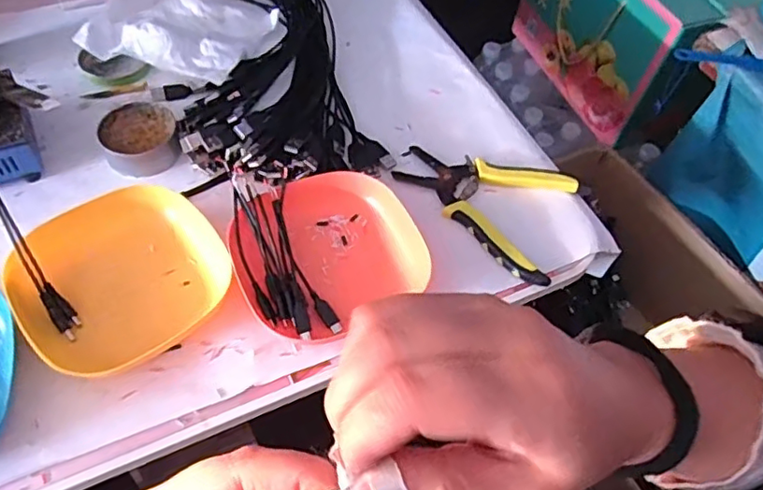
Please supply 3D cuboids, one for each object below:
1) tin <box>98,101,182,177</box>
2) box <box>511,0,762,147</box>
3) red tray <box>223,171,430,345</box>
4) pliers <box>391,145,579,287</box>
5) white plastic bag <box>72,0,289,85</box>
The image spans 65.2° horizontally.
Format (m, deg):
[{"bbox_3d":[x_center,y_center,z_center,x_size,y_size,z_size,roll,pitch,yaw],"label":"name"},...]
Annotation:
[{"bbox_3d":[-0.209,-0.091,0.518,0.062,0.026,0.061,2,57,-3],"label":"tin"},{"bbox_3d":[0.384,-0.362,0.958,0.159,0.231,0.334,-17,60,-15],"label":"box"},{"bbox_3d":[-0.045,0.004,0.462,0.134,0.028,0.127,-26,63,-20],"label":"red tray"},{"bbox_3d":[0.104,-0.047,0.519,0.112,0.015,0.162,-37,67,-25],"label":"pliers"},{"bbox_3d":[-0.192,-0.224,0.602,0.161,0.035,0.147,17,57,6],"label":"white plastic bag"}]

